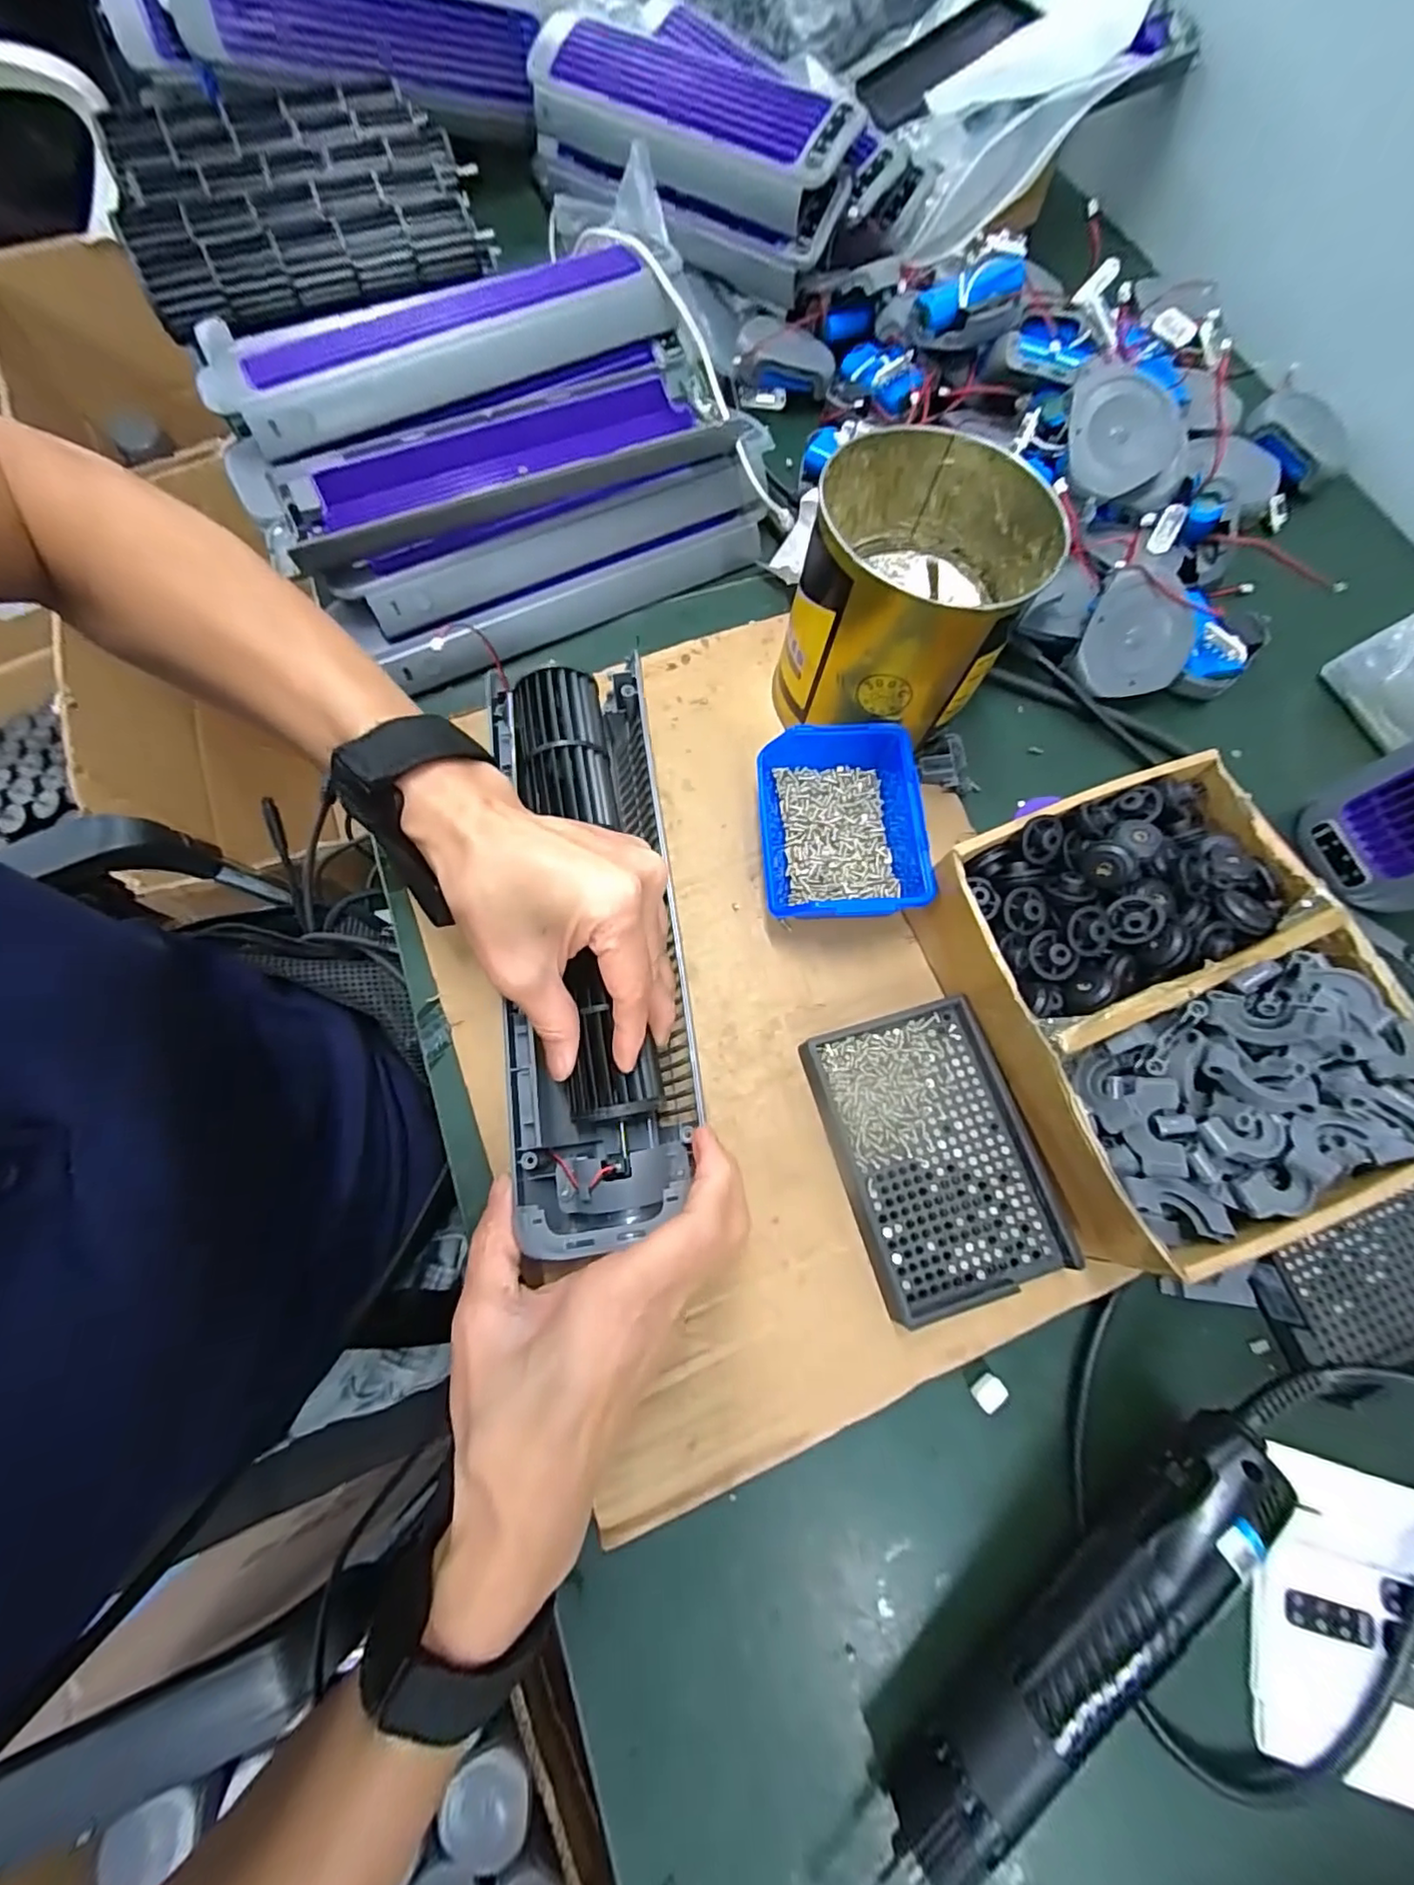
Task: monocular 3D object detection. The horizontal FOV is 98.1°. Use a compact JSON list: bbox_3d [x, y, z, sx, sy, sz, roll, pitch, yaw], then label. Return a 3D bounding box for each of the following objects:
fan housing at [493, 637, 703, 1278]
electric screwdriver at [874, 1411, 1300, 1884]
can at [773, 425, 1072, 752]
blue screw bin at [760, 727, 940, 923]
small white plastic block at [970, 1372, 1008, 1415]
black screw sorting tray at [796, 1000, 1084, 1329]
[{"bbox_3d":[-0.057,-0.012,0.305,0.089,0.070,0.286,-5,74,-2],"label":"fan housing"},{"bbox_3d":[0.140,0.281,0.240,0.222,0.040,0.033,-37,77,-13],"label":"electric screwdriver"},{"bbox_3d":[0.111,-0.187,0.349,0.122,0.114,0.130,1,72,-2],"label":"can"},{"bbox_3d":[0.075,-0.062,0.345,0.084,0.044,0.107,-1,72,-3],"label":"blue screw bin"},{"bbox_3d":[0.130,0.208,0.282,0.014,0.004,0.011,-40,77,-11],"label":"small white plastic block"},{"bbox_3d":[0.112,0.104,0.308,0.092,0.021,0.133,-16,73,-7],"label":"black screw sorting tray"}]

